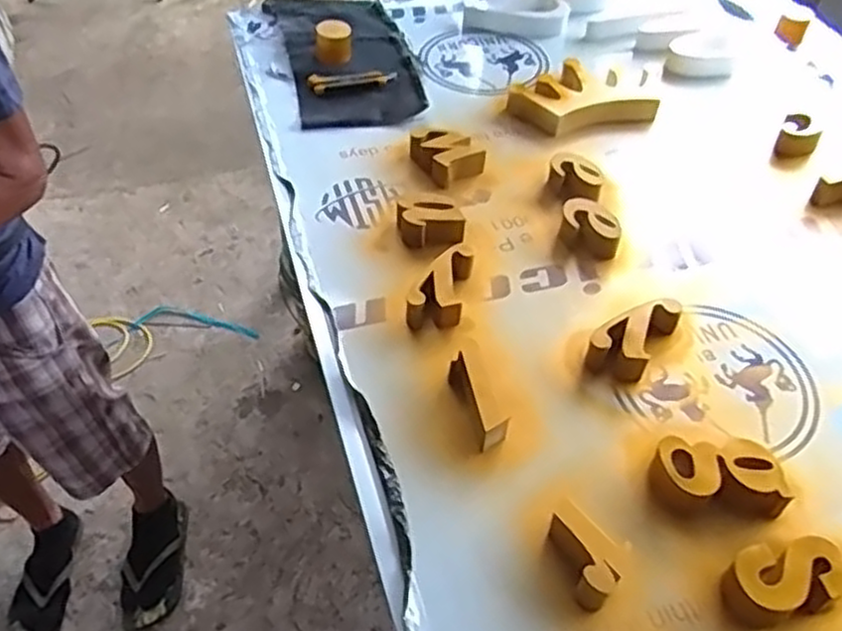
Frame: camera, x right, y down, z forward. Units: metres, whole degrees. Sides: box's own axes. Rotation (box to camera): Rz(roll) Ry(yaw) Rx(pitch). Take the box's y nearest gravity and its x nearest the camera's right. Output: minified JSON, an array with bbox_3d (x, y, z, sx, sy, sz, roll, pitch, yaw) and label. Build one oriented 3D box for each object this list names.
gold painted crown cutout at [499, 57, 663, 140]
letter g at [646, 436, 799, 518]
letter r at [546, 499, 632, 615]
[{"bbox_3d":[0.274,-0.390,1.311,0.248,0.043,0.158,-13,59,-10],"label":"gold painted crown cutout"},{"bbox_3d":[0.315,0.169,0.788,0.134,0.051,0.074,4,47,4],"label":"letter g"},{"bbox_3d":[0.155,0.232,0.726,0.060,0.048,0.091,-35,56,-29],"label":"letter r"}]

